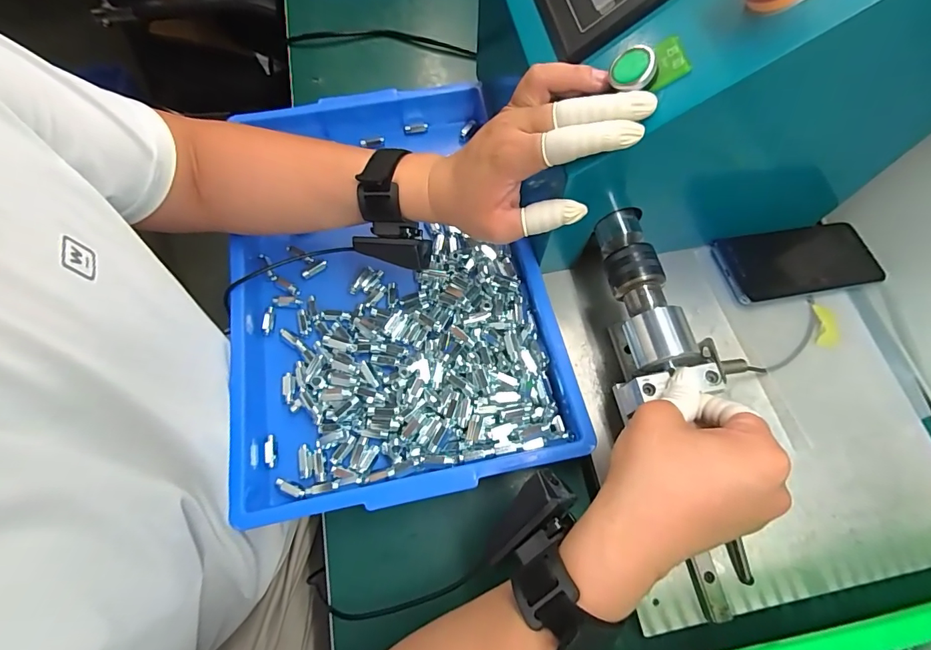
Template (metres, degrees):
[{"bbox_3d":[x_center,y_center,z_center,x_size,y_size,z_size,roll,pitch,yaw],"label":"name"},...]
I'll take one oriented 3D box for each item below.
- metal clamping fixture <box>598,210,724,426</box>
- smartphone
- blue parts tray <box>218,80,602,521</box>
[{"bbox_3d":[0.142,-0.016,0.341,0.062,0.054,0.150,-9,74,-3],"label":"metal clamping fixture"},{"bbox_3d":[0.323,-0.062,0.427,0.149,0.015,0.071,-10,68,-4],"label":"smartphone"},{"bbox_3d":[-0.084,-0.053,0.428,0.297,0.049,0.420,-13,68,-5],"label":"blue parts tray"}]

